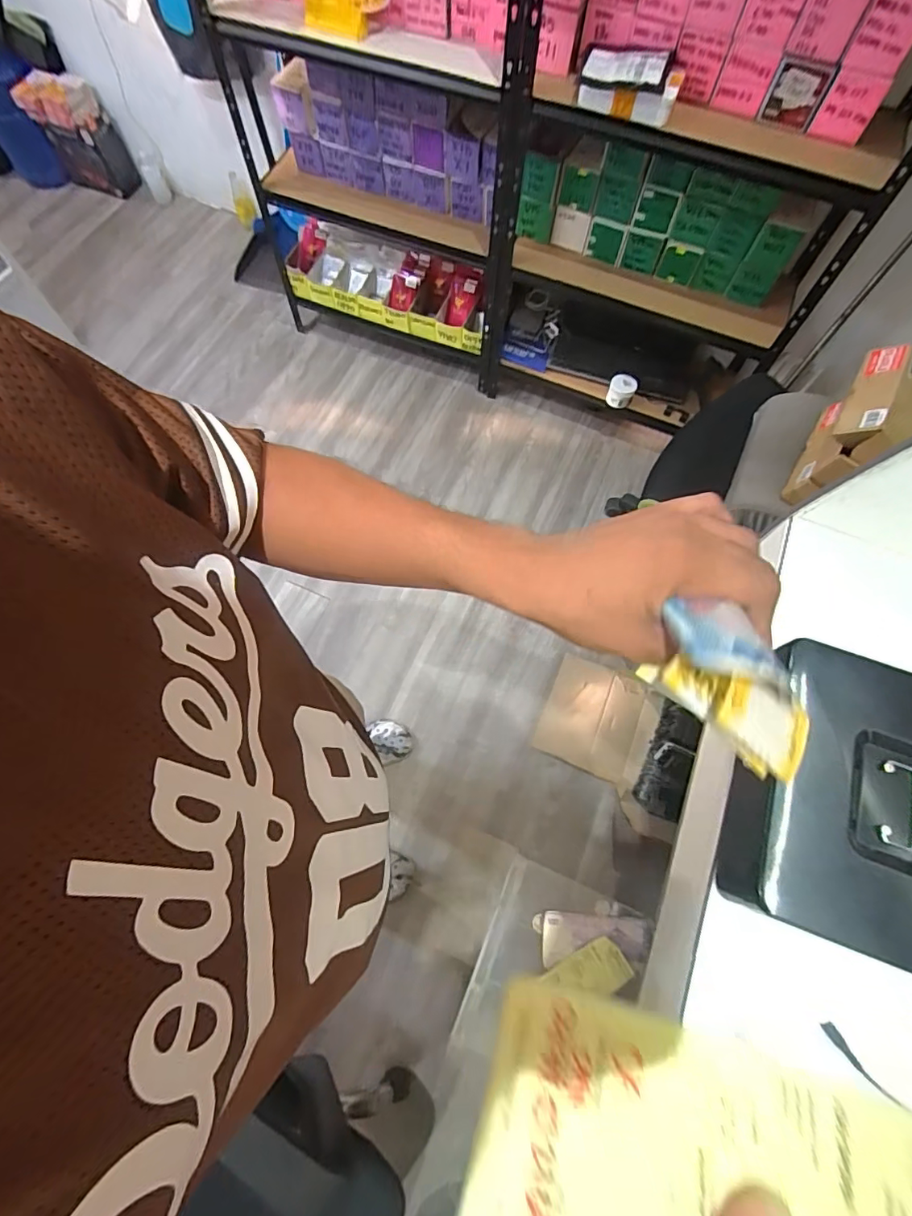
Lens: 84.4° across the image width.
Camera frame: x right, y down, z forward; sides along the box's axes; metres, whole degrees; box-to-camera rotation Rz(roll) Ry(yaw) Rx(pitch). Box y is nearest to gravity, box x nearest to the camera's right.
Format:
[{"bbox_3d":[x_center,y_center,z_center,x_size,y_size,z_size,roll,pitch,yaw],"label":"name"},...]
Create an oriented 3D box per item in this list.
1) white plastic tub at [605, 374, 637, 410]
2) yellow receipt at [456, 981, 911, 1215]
[{"bbox_3d":[0.526,-0.691,1.601,0.082,0.069,0.079,1,69,-2],"label":"white plastic tub"},{"bbox_3d":[0.065,0.181,0.144,0.125,0.062,0.097,18,69,5],"label":"yellow receipt"}]

